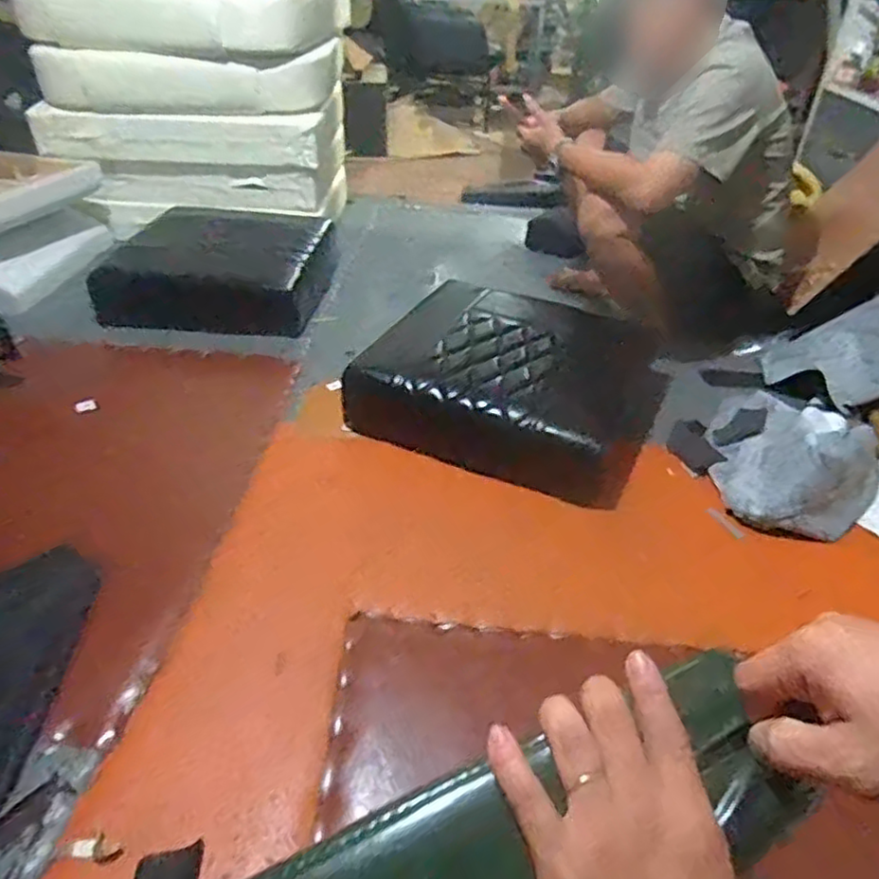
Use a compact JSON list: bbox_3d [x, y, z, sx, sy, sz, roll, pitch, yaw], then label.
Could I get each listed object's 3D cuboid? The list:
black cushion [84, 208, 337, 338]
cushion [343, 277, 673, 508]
[{"bbox_3d":[-0.593,-0.497,1.796,0.541,0.145,0.477,7,38,5],"label":"black cushion"},{"bbox_3d":[0.158,-0.158,1.362,0.580,0.149,0.516,15,39,15],"label":"cushion"}]

